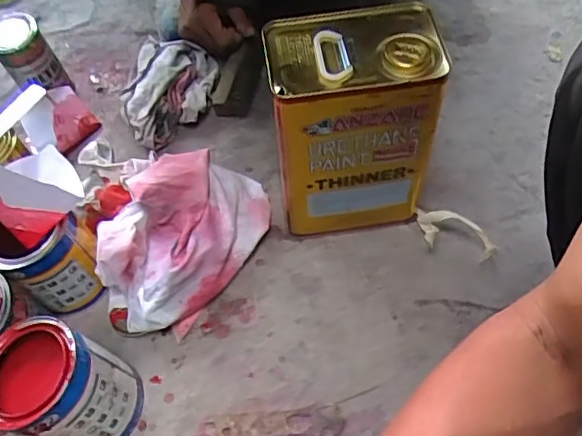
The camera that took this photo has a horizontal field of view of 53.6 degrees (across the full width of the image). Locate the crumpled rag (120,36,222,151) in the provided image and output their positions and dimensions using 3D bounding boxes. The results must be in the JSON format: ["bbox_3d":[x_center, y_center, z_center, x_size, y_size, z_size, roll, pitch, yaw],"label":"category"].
[{"bbox_3d":[-0.182,-0.195,0.860,0.161,0.058,0.148,-32,60,-14],"label":"crumpled rag"}]

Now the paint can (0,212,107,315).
[{"bbox_3d":[-0.283,0.046,0.670,0.104,0.122,0.086,-26,59,-10],"label":"paint can"}]

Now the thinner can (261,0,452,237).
[{"bbox_3d":[0.070,-0.092,0.649,0.167,0.256,0.109,-13,57,-2],"label":"thinner can"}]

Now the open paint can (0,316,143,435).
[{"bbox_3d":[-0.227,0.173,0.580,0.118,0.130,0.104,15,61,15],"label":"open paint can"}]

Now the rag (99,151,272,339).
[{"bbox_3d":[-0.135,0.017,0.693,0.160,0.095,0.230,26,64,20],"label":"rag"}]

